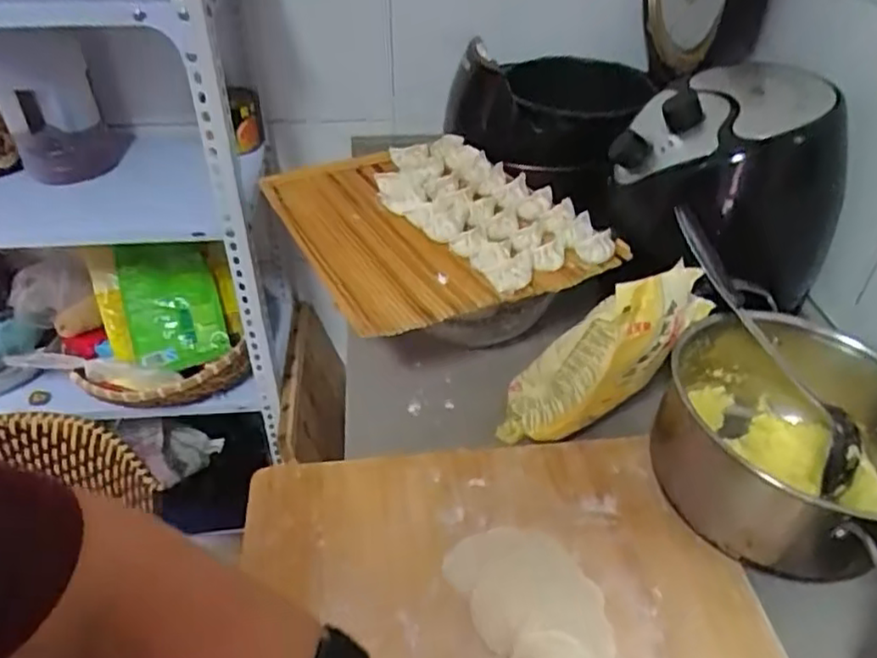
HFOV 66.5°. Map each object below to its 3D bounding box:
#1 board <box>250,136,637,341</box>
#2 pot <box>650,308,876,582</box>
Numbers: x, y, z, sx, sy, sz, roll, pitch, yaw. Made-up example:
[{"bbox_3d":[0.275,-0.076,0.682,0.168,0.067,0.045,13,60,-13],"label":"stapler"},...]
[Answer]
[{"bbox_3d":[-0.014,-0.135,0.818,0.315,0.044,0.348,-18,45,-20],"label":"board"},{"bbox_3d":[0.334,0.104,0.630,0.242,0.136,0.238,0,41,0],"label":"pot"}]

